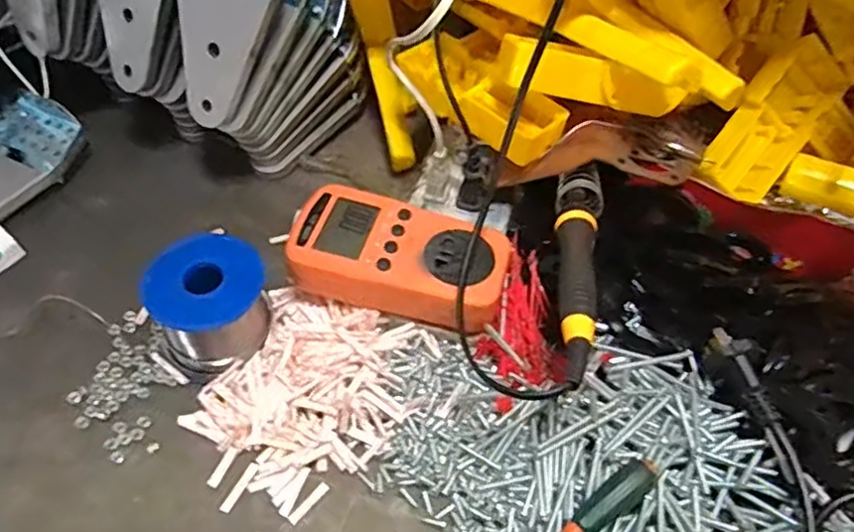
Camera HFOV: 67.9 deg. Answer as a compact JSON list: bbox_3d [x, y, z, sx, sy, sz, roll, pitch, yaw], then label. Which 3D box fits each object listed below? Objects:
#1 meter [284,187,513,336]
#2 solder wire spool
[{"bbox_3d":[-0.018,0.002,0.392,0.128,0.047,0.073,15,53,5],"label":"meter"},{"bbox_3d":[-0.127,0.024,0.373,0.069,0.052,0.063,3,53,-4],"label":"solder wire spool"}]

